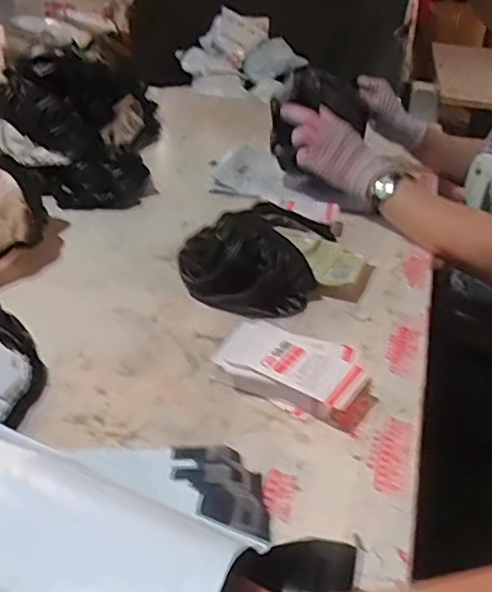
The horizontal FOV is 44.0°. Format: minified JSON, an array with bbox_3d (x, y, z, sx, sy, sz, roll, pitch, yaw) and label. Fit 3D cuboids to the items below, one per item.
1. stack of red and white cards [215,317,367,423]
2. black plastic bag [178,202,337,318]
[{"bbox_3d":[0.040,0.063,0.521,0.121,0.033,0.072,18,32,22],"label":"stack of red and white cards"},{"bbox_3d":[0.002,-0.047,0.656,0.144,0.090,0.135,1,30,-7],"label":"black plastic bag"}]

